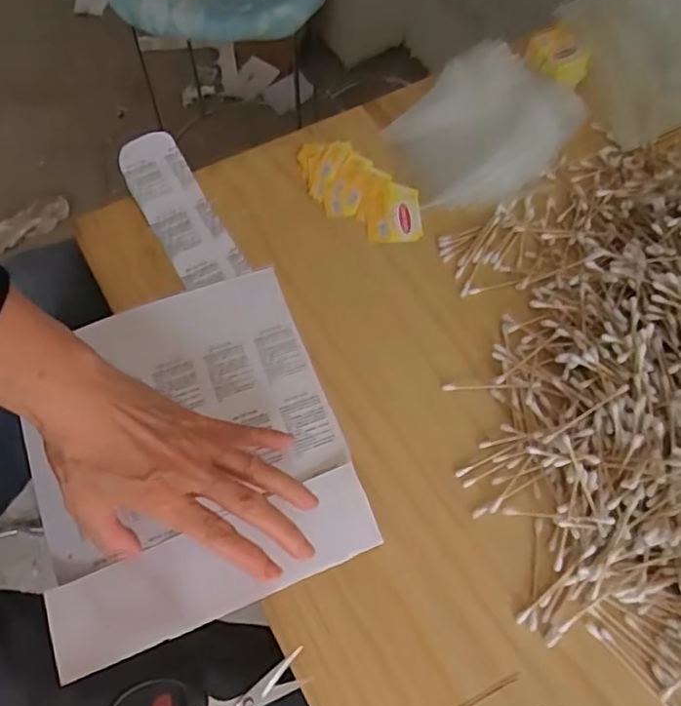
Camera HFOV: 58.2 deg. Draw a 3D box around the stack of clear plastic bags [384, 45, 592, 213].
[{"bbox_3d":[0.127,-0.202,0.554,0.129,0.034,0.161,42,70,15],"label":"stack of clear plastic bags"}]

